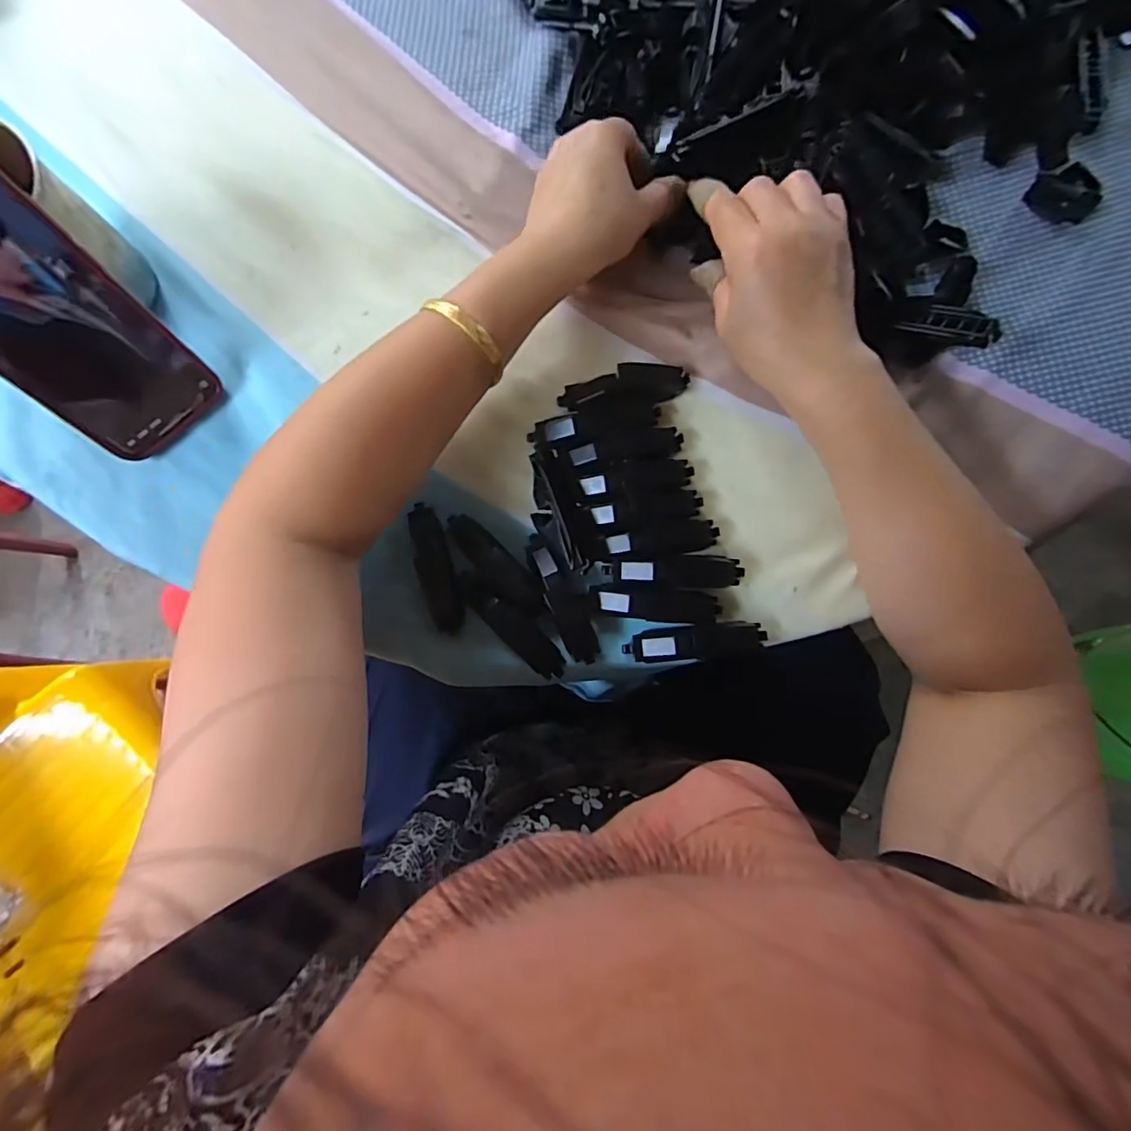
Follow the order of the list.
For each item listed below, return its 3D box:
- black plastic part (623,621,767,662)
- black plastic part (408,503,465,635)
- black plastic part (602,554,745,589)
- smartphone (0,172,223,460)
[{"bbox_3d":[0.076,0.044,0.319,0.080,0.023,0.019,-7,82,-1],"label":"black plastic part"},{"bbox_3d":[-0.077,0.001,0.326,0.018,0.014,0.080,-17,82,-2],"label":"black plastic part"},{"bbox_3d":[0.065,0.004,0.325,0.081,0.014,0.020,-1,82,0],"label":"black plastic part"},{"bbox_3d":[-0.270,-0.129,0.283,0.075,0.157,0.013,-42,48,-6],"label":"smartphone"}]

